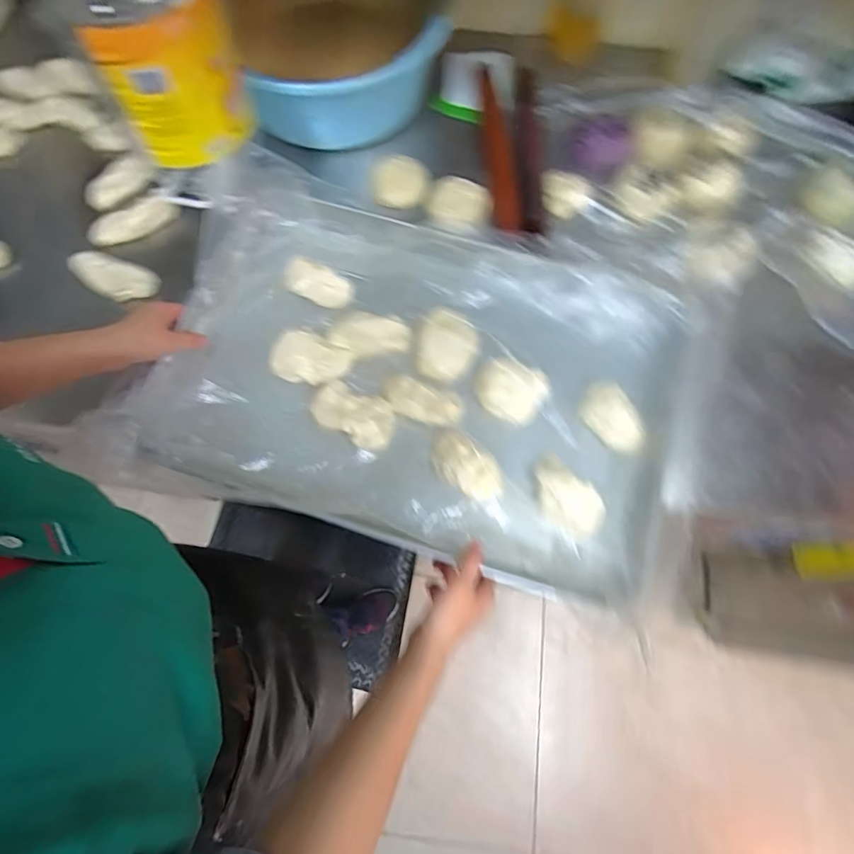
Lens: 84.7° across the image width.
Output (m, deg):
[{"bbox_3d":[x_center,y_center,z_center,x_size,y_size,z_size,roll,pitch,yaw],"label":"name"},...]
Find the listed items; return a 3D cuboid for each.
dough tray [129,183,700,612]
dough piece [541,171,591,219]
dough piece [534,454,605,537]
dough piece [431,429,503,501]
[{"bbox_3d":[-0.011,-0.067,0.572,0.600,0.054,0.400,16,71,4],"label":"dough tray"},{"bbox_3d":[0.197,-0.338,0.682,0.070,0.031,0.051,27,73,8],"label":"dough piece"},{"bbox_3d":[0.155,0.079,0.525,0.088,0.019,0.062,42,75,12],"label":"dough piece"},{"bbox_3d":[0.045,0.045,0.537,0.093,0.016,0.055,38,74,11],"label":"dough piece"}]

